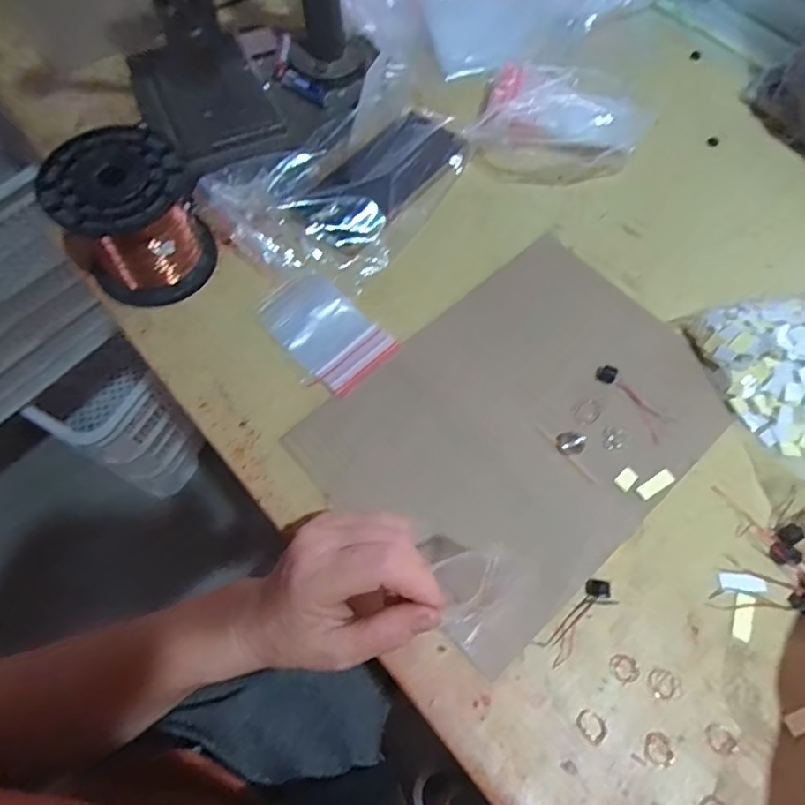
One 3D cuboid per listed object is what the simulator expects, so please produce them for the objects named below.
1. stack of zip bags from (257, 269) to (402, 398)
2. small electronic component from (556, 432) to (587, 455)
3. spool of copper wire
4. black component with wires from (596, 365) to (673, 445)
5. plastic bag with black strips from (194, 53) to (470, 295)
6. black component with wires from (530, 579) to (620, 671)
[{"bbox_3d":[-0.059,-0.054,0.429,0.065,0.005,0.101,-41,71,-17],"label":"stack of zip bags"},{"bbox_3d":[0.116,0.028,0.391,0.018,0.007,0.016,21,67,10],"label":"small electronic component"},{"bbox_3d":[-0.202,-0.138,0.424,0.094,0.090,0.093,0,65,0],"label":"spool of copper wire"},{"bbox_3d":[0.164,-0.001,0.408,0.023,0.006,0.064,-40,71,-17],"label":"black component with wires"},{"bbox_3d":[-0.040,-0.191,0.474,0.144,0.038,0.223,40,71,17],"label":"plastic bag with black strips"},{"bbox_3d":[0.106,0.132,0.344,0.058,0.007,0.020,-39,71,-16],"label":"black component with wires"}]

